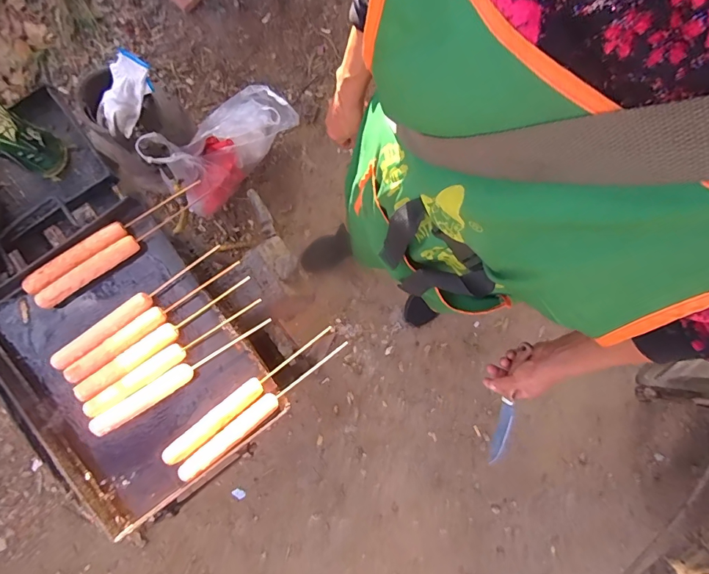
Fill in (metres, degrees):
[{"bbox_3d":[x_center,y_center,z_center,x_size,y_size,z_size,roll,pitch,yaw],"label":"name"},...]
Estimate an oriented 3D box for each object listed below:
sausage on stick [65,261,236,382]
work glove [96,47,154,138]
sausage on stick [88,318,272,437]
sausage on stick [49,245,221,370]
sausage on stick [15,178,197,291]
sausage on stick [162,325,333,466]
[{"bbox_3d":[-0.296,0.047,0.618,0.285,0.025,0.028,-37,86,-4],"label":"sausage on stick"},{"bbox_3d":[-0.531,-0.439,0.953,0.094,0.051,0.185,39,113,8],"label":"work glove"},{"bbox_3d":[-0.249,0.126,0.608,0.281,0.031,0.028,-34,85,-3],"label":"sausage on stick"},{"bbox_3d":[-0.319,0.030,0.620,0.281,0.030,0.028,-37,86,-4],"label":"sausage on stick"},{"bbox_3d":[-0.365,-0.074,0.618,0.281,0.020,0.026,-34,85,-3],"label":"sausage on stick"},{"bbox_3d":[-0.161,0.160,0.605,0.264,0.029,0.029,-39,86,-4],"label":"sausage on stick"}]

